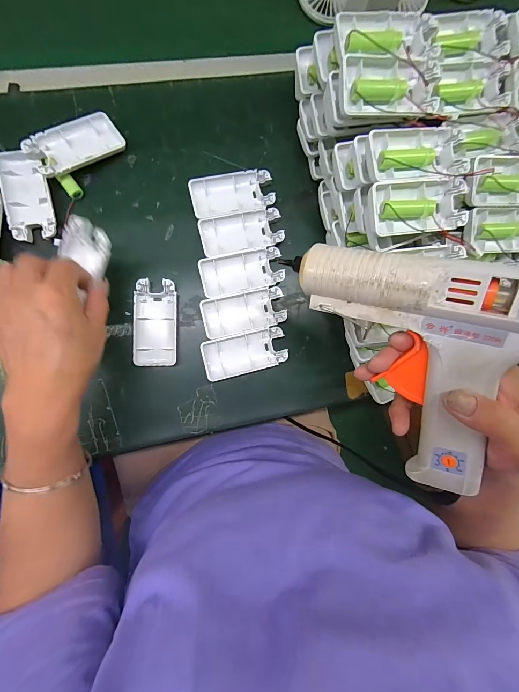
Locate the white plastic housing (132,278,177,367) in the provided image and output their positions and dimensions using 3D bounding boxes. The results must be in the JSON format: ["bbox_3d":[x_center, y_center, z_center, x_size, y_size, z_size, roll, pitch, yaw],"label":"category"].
[{"bbox_3d":[-0.114,-0.025,0.338,0.045,0.013,0.093,0,89,-7],"label":"white plastic housing"}]

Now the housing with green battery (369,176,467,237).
[{"bbox_3d":[0.140,-0.122,0.272,0.091,0.020,0.046,-10,89,-9],"label":"housing with green battery"}]

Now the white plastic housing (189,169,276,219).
[{"bbox_3d":[-0.031,-0.174,0.354,0.092,0.015,0.047,-12,90,-8],"label":"white plastic housing"}]

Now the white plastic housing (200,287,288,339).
[{"bbox_3d":[-0.018,-0.038,0.348,0.091,0.011,0.045,-13,90,-8],"label":"white plastic housing"}]

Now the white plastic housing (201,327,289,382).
[{"bbox_3d":[-0.017,0.009,0.350,0.091,0.018,0.045,-13,90,-8],"label":"white plastic housing"}]

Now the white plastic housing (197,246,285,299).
[{"bbox_3d":[-0.020,-0.084,0.350,0.092,0.012,0.045,-12,90,-8],"label":"white plastic housing"}]

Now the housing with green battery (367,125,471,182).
[{"bbox_3d":[0.137,-0.168,0.270,0.092,0.017,0.047,-9,89,-9],"label":"housing with green battery"}]

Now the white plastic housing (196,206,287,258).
[{"bbox_3d":[-0.021,-0.130,0.352,0.092,0.014,0.044,-13,90,-8],"label":"white plastic housing"}]

